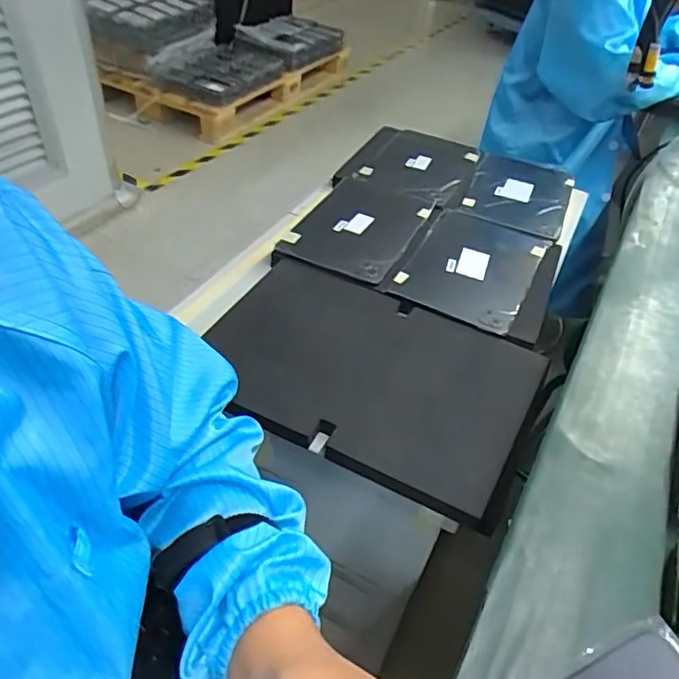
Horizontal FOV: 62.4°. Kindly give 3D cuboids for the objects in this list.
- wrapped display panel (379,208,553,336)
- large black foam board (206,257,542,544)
[{"bbox_3d":[0.195,-0.117,0.836,0.179,0.019,0.253,23,47,16],"label":"wrapped display panel"},{"bbox_3d":[0.030,0.030,0.684,0.394,0.033,0.261,20,43,22],"label":"large black foam board"}]

